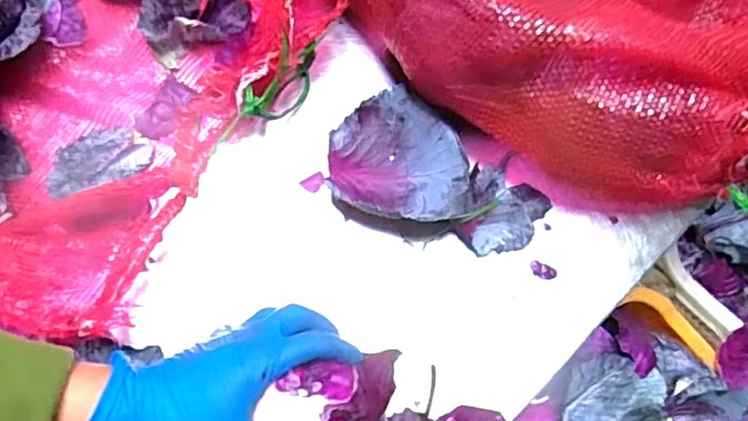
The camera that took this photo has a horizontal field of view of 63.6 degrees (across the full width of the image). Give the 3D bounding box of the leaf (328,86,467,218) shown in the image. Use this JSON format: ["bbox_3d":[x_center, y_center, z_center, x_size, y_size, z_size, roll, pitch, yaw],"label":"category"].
[{"bbox_3d":[0.025,-0.049,0.552,0.132,0.061,0.124,21,76,1],"label":"leaf"}]

